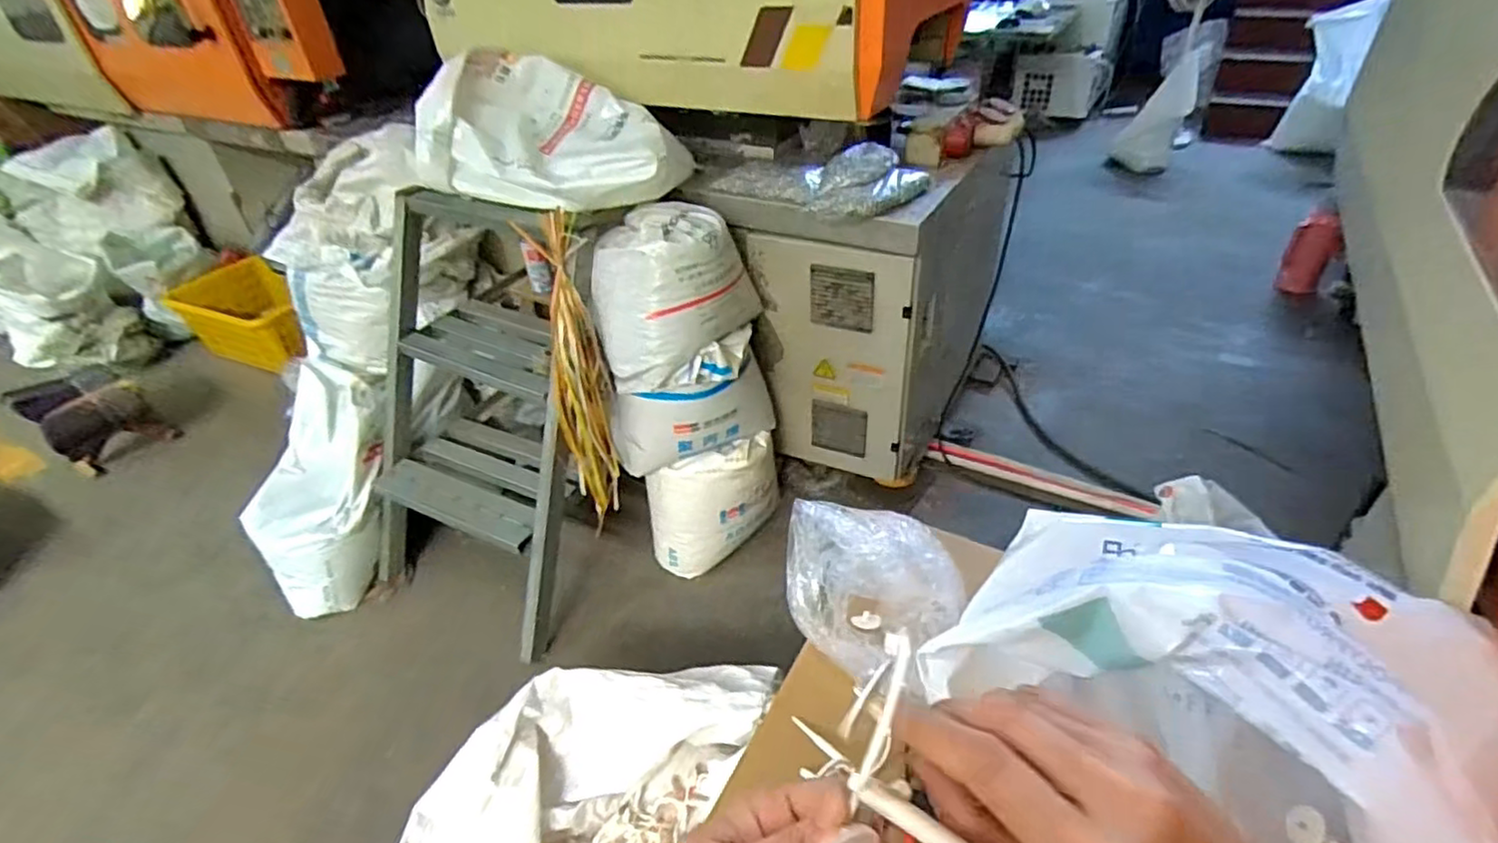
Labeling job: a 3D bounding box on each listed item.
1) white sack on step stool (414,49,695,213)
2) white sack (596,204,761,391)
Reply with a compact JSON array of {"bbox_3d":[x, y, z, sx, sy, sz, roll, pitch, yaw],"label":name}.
[{"bbox_3d":[-0.405,-0.604,1.425,0.485,0.244,0.339,1,39,6],"label":"white sack on step stool"},{"bbox_3d":[-0.169,-0.268,1.422,0.233,0.270,0.312,17,43,25],"label":"white sack"}]

